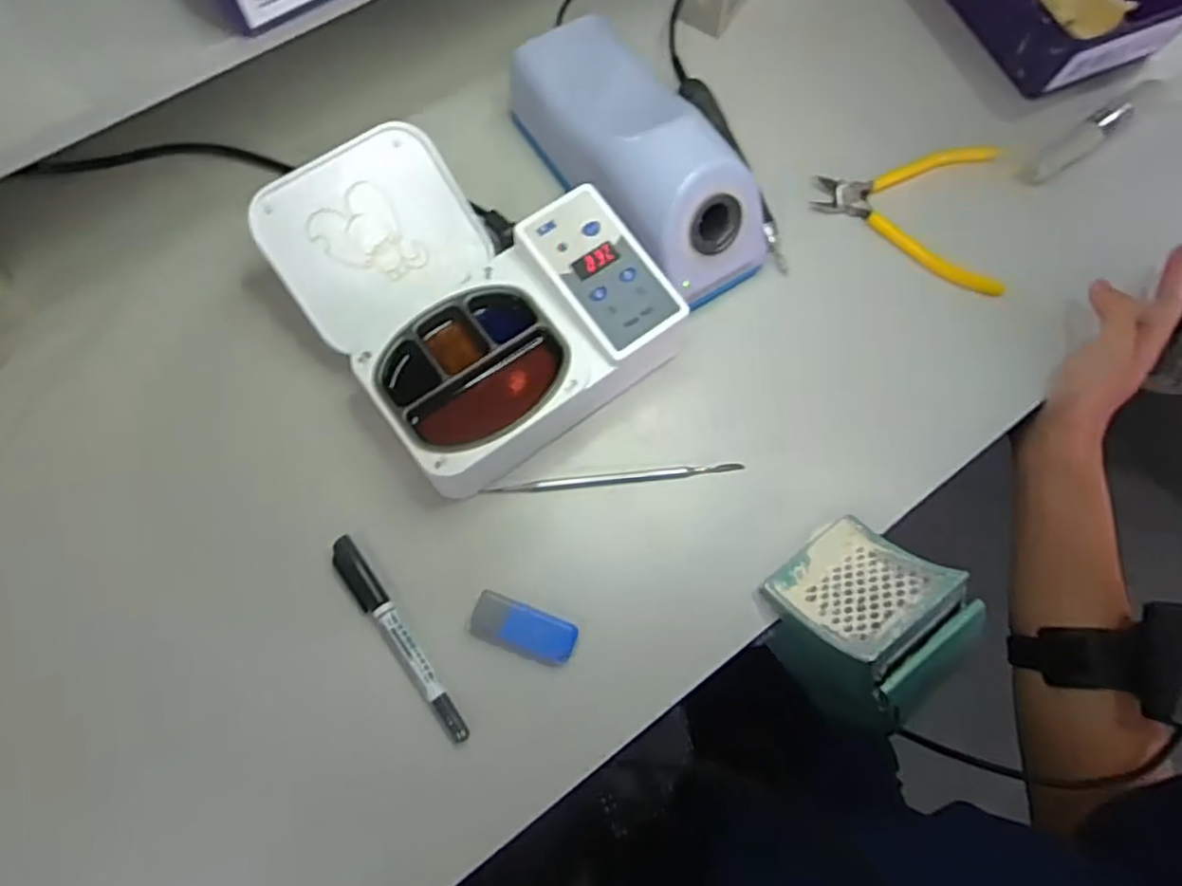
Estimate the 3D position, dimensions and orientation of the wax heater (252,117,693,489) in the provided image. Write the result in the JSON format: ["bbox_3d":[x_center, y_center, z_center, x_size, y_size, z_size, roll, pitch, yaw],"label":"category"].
[{"bbox_3d":[-0.077,-0.098,0.462,0.192,0.084,0.222,-36,76,-13],"label":"wax heater"}]

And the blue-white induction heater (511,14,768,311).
[{"bbox_3d":[0.027,-0.197,0.489,0.088,0.084,0.220,-38,76,-14],"label":"blue-white induction heater"}]

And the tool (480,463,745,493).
[{"bbox_3d":[0.016,0.023,0.463,0.166,0.011,0.009,-5,71,-4],"label":"tool"}]

